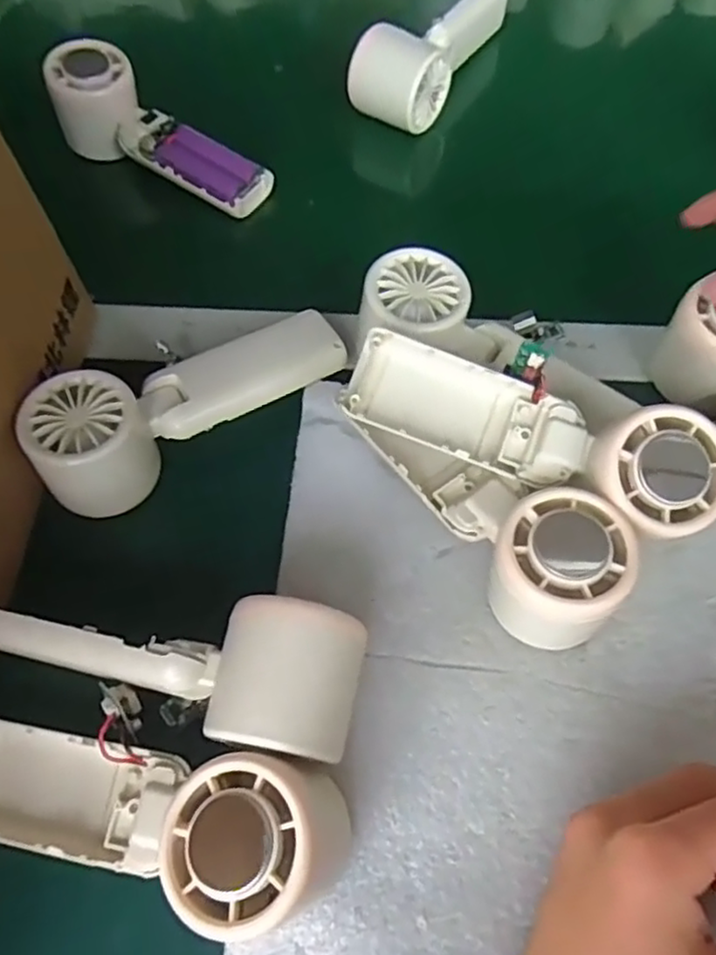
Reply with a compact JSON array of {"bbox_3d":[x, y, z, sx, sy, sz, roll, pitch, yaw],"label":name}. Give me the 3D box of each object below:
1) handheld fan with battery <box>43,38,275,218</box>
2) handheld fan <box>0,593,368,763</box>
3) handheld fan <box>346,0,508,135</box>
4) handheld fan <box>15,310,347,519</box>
[{"bbox_3d":[-0.137,-0.232,0.470,0.164,0.041,0.054,33,66,2],"label":"handheld fan with battery"},{"bbox_3d":[-0.081,0.078,0.279,0.162,0.054,0.054,5,62,4],"label":"handheld fan"},{"bbox_3d":[0.053,-0.324,0.505,0.062,0.046,0.159,24,65,14],"label":"handheld fan"},{"bbox_3d":[-0.086,-0.043,0.352,0.161,0.053,0.057,-35,66,-16],"label":"handheld fan"}]

